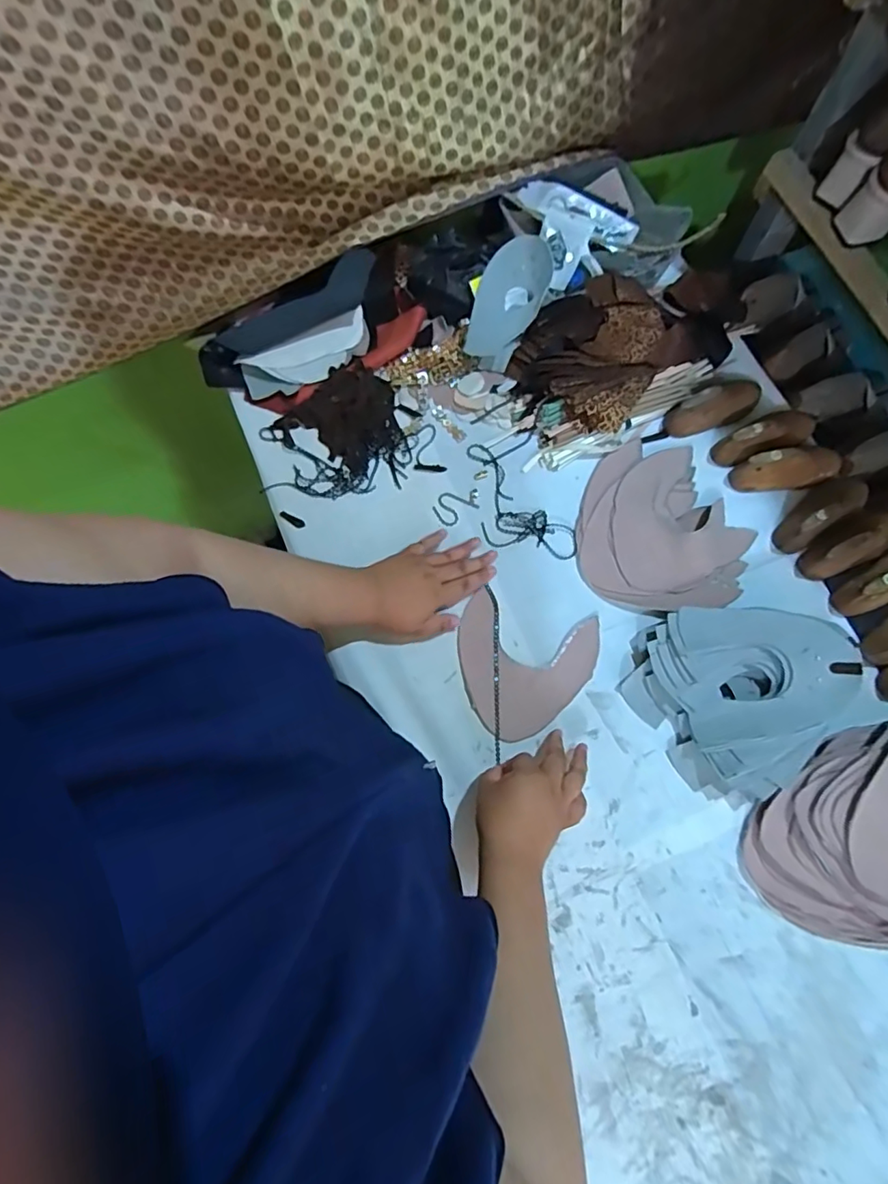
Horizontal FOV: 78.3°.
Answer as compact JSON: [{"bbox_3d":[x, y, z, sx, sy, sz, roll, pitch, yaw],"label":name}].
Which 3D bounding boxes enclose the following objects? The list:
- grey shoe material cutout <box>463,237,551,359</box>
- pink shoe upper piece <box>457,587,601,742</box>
[{"bbox_3d":[0.086,-0.391,0.730,0.082,0.013,0.162,25,101,-15],"label":"grey shoe material cutout"},{"bbox_3d":[0.092,0.093,0.645,0.160,0.006,0.156,13,76,5],"label":"pink shoe upper piece"}]

